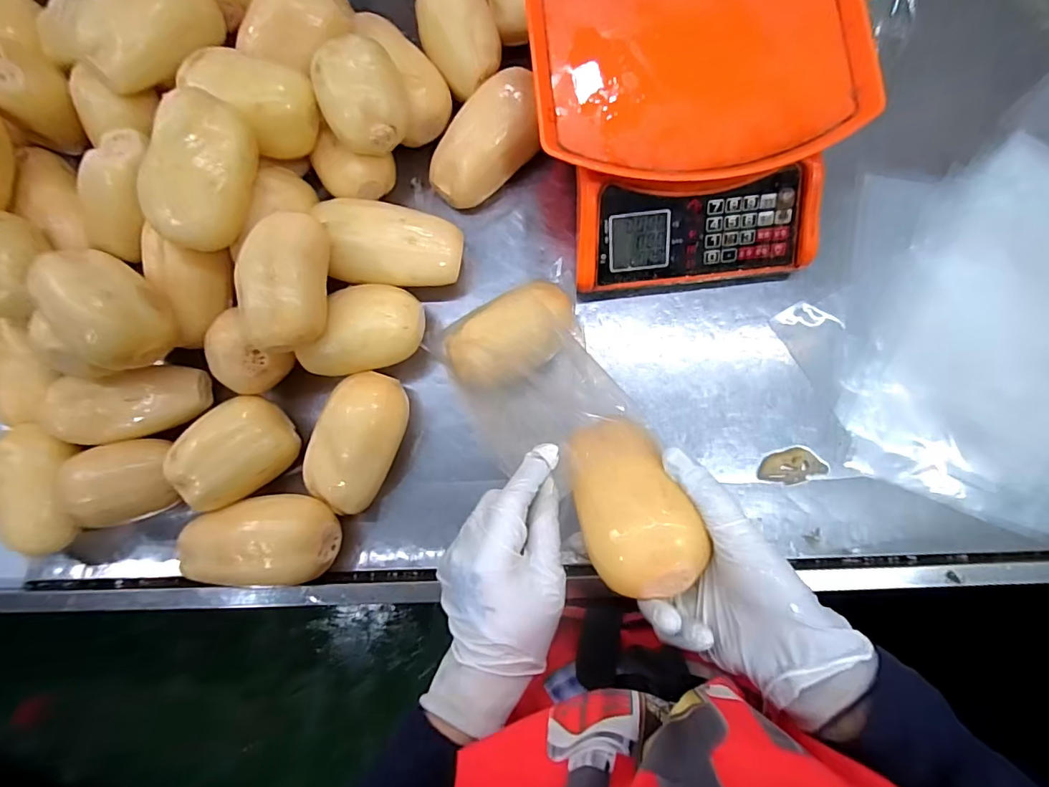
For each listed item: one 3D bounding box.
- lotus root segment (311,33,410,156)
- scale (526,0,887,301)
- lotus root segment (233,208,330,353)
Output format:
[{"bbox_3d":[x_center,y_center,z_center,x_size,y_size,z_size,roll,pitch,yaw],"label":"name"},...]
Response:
[{"bbox_3d":[-0.155,-0.284,0.480,0.082,0.077,0.090,-33,83,-2],"label":"lotus root segment"},{"bbox_3d":[0.158,-0.260,0.477,0.286,0.121,0.286,-6,83,3],"label":"scale"},{"bbox_3d":[-0.217,-0.103,0.439,0.060,0.051,0.130,-3,83,2],"label":"lotus root segment"}]

